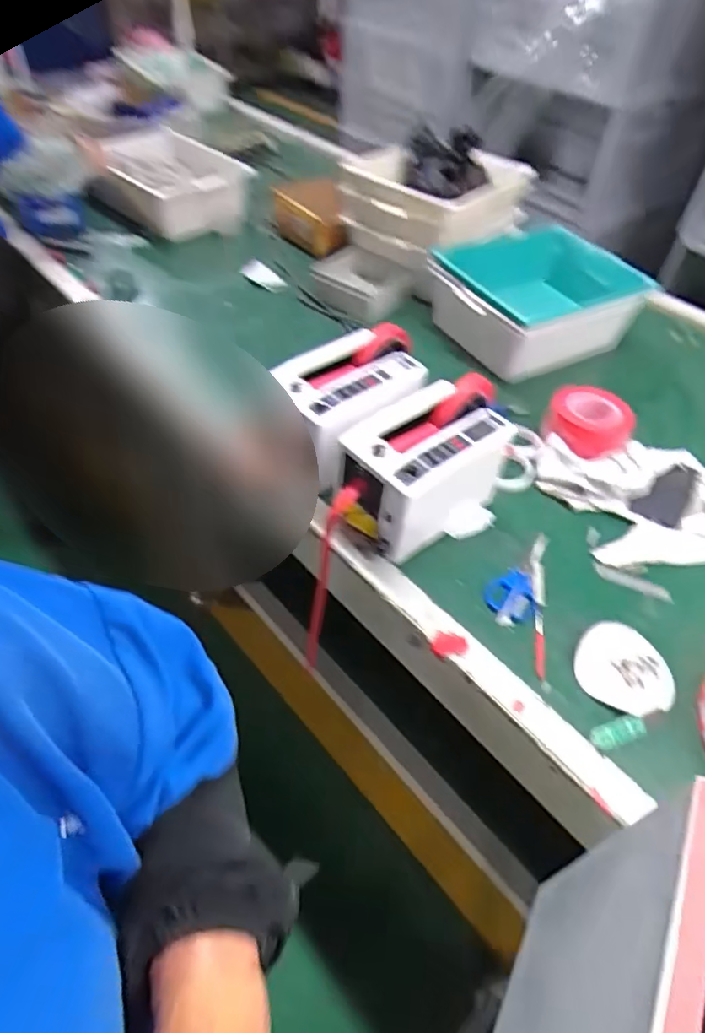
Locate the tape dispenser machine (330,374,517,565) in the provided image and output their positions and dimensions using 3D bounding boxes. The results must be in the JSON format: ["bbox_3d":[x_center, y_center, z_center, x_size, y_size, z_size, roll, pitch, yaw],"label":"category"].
[{"bbox_3d":[0.100,-0.063,0.829,0.246,0.159,0.149,-29,56,-27],"label":"tape dispenser machine"}]

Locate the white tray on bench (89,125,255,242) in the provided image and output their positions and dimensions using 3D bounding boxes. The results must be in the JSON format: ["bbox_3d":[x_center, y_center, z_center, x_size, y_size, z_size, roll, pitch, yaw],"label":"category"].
[{"bbox_3d":[-0.432,-0.763,1.364,0.321,0.161,0.255,26,52,18],"label":"white tray on bench"}]

